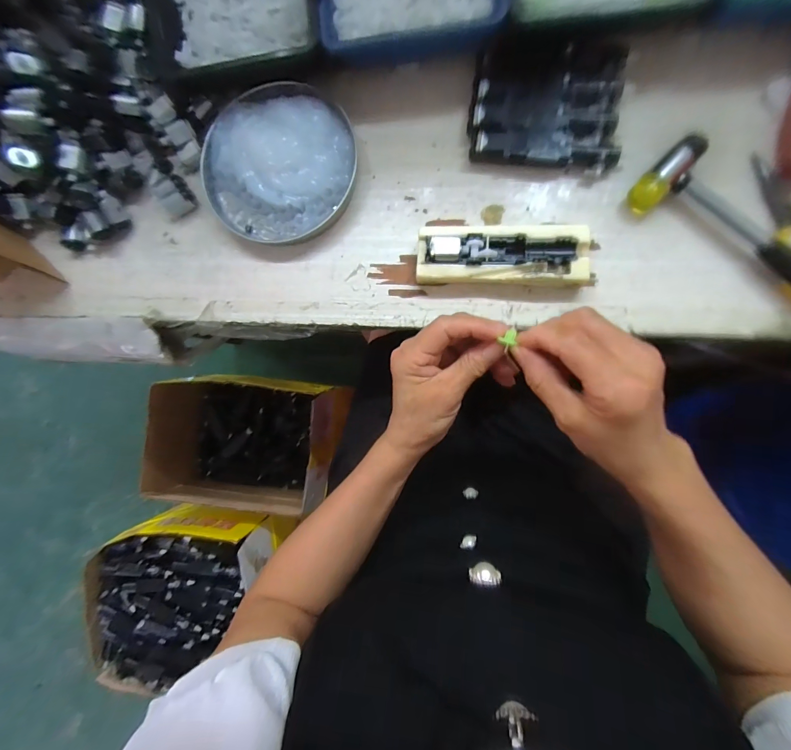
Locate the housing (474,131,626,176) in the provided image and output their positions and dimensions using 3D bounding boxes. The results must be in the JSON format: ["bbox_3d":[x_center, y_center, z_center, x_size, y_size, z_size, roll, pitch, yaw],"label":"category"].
[{"bbox_3d":[0.125,-0.188,0.309,0.118,0.015,0.023,9,91,7],"label":"housing"}]

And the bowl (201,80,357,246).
[{"bbox_3d":[-0.109,-0.195,0.336,0.139,0.025,0.134,0,89,7],"label":"bowl"}]

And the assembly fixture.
[{"bbox_3d":[0.088,-0.099,0.310,0.135,0.029,0.047,2,90,7],"label":"assembly fixture"}]

